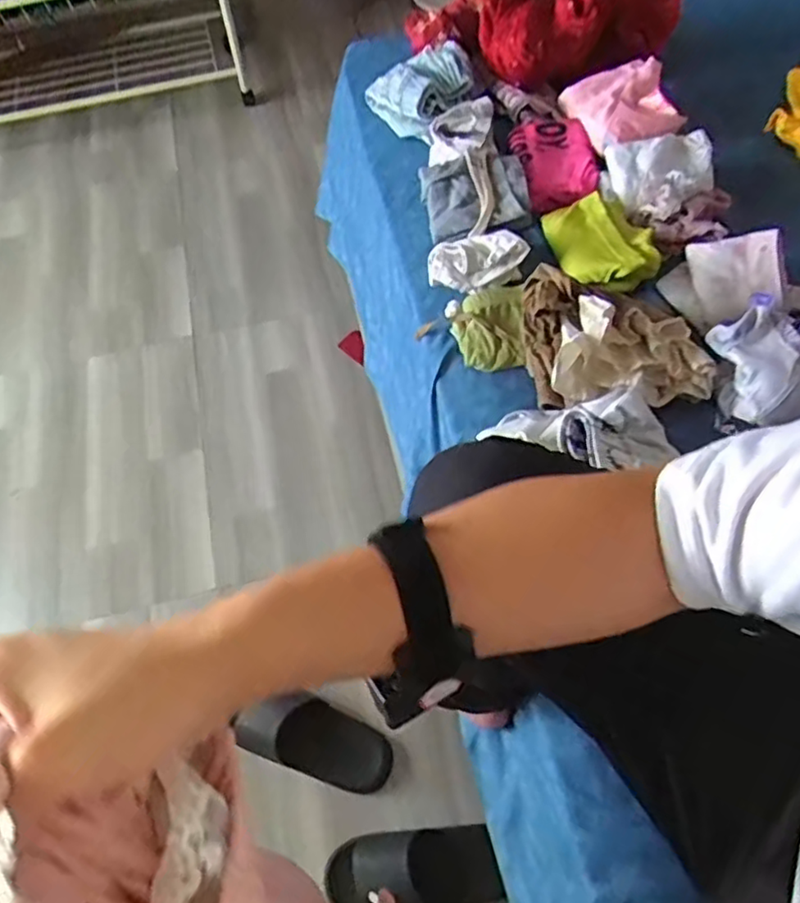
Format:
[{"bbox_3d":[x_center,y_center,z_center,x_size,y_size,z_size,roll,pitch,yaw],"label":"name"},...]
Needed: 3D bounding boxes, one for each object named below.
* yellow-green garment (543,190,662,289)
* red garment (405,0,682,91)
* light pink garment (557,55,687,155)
[{"bbox_3d":[0.256,-0.267,0.820,0.103,0.053,0.149,-16,60,-7],"label":"yellow-green garment"},{"bbox_3d":[0.197,-0.655,0.972,0.397,0.125,0.209,15,60,11],"label":"red garment"},{"bbox_3d":[0.318,-0.487,0.918,0.131,0.070,0.151,-11,59,-5],"label":"light pink garment"}]

